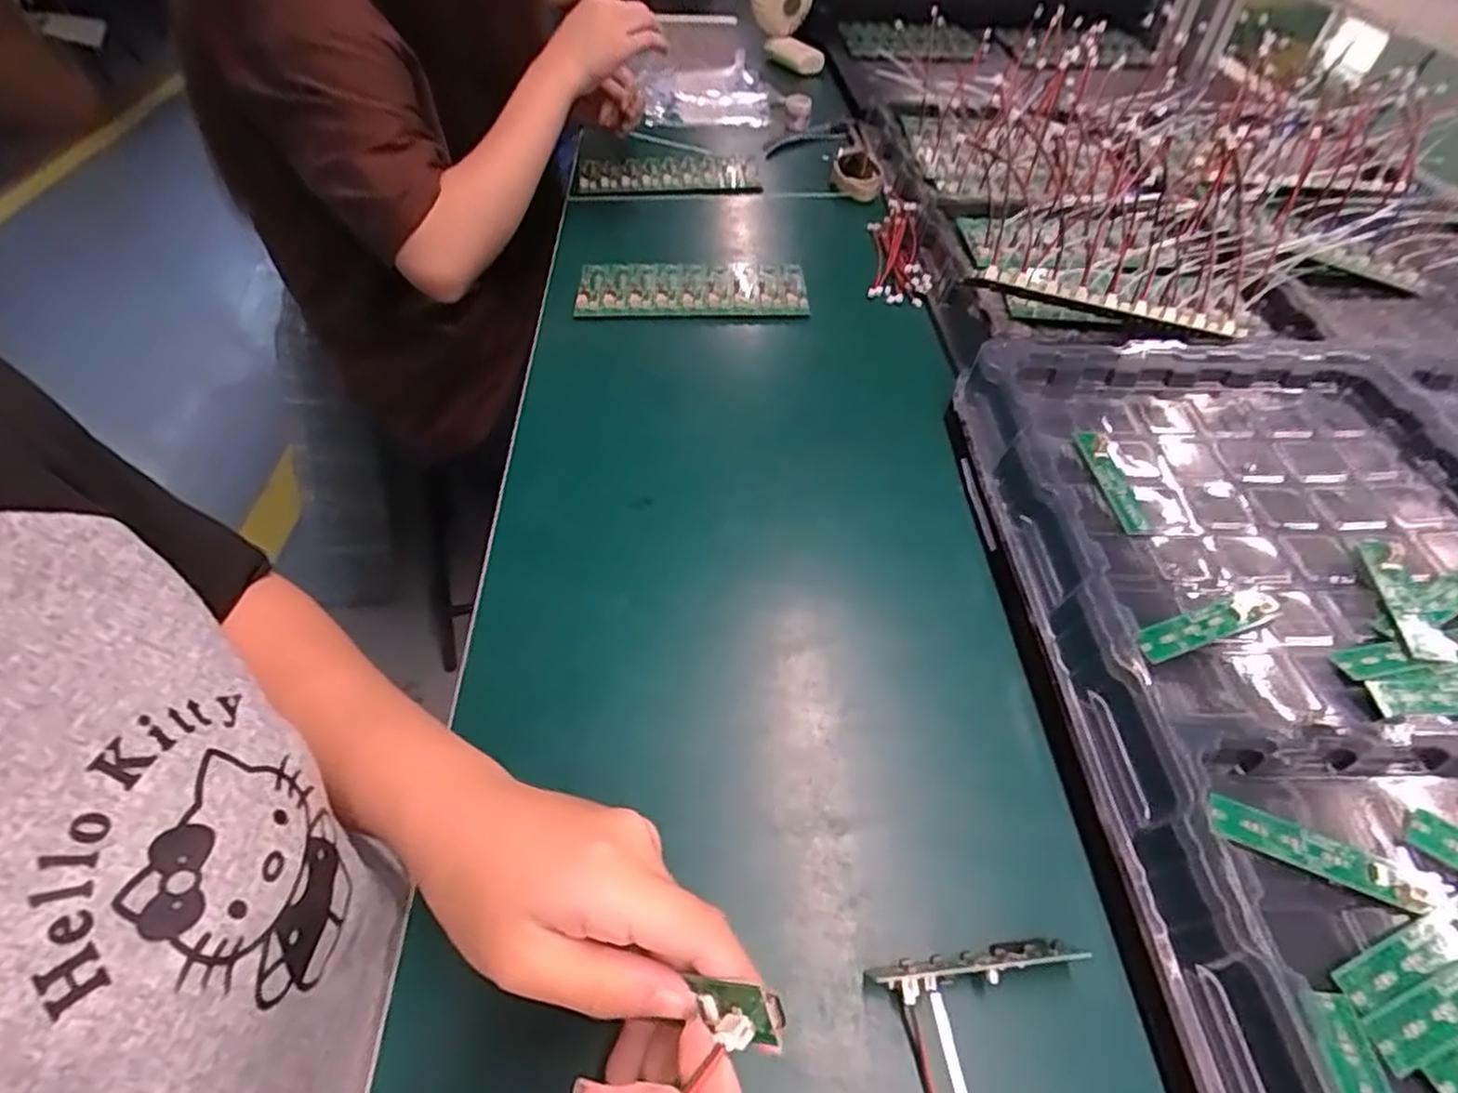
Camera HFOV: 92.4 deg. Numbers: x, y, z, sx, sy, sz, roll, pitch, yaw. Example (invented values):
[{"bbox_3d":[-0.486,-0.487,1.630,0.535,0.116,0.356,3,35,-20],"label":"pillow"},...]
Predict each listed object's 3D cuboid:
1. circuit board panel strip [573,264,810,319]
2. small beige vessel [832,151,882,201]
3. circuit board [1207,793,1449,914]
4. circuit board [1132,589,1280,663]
[{"bbox_3d":[-0.032,-0.223,0.601,0.191,0.013,0.072,-1,54,0],"label":"circuit board panel strip"},{"bbox_3d":[0.132,-0.384,0.721,0.051,0.032,0.055,8,49,5],"label":"small beige vessel"},{"bbox_3d":[0.236,0.121,0.277,0.084,0.004,0.018,19,51,14],"label":"circuit board"},{"bbox_3d":[0.238,0.038,0.347,0.083,0.004,0.016,-16,52,-15],"label":"circuit board"}]

